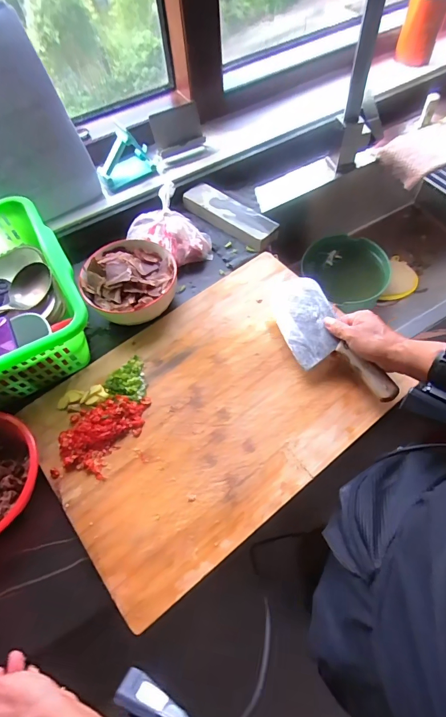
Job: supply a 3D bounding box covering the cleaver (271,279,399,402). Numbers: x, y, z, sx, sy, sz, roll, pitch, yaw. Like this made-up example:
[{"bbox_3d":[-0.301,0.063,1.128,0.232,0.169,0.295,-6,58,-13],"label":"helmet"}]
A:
[{"bbox_3d":[0.145,-0.027,0.567,0.088,0.030,0.241,-39,59,12],"label":"cleaver"}]

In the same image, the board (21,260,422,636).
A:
[{"bbox_3d":[-0.026,0.054,0.562,0.460,0.021,0.355,-35,65,-16],"label":"board"}]

